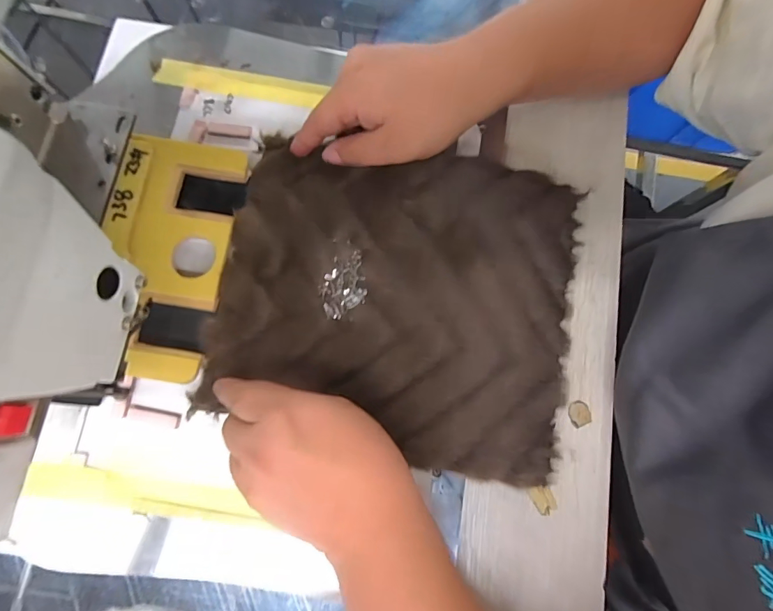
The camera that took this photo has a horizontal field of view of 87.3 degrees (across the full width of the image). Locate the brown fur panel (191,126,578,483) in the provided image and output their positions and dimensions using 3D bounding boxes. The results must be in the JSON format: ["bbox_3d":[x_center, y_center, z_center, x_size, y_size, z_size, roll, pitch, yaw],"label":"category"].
[{"bbox_3d":[0.012,-0.007,0.313,0.264,0.033,0.232,9,78,3],"label":"brown fur panel"}]

